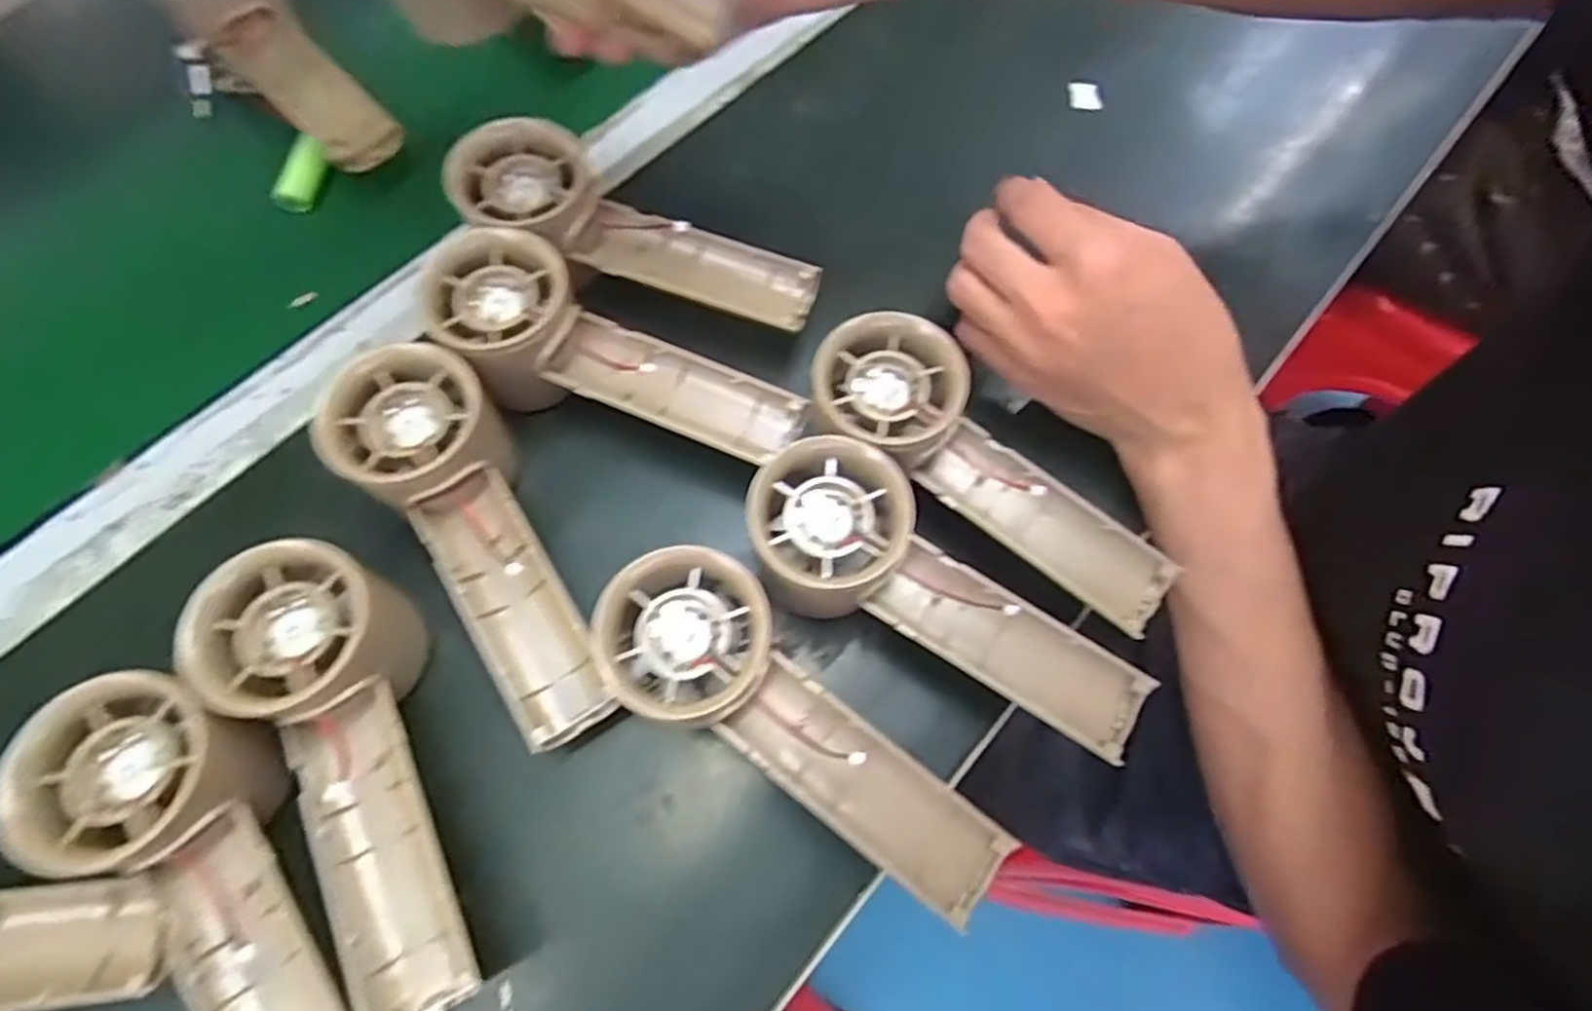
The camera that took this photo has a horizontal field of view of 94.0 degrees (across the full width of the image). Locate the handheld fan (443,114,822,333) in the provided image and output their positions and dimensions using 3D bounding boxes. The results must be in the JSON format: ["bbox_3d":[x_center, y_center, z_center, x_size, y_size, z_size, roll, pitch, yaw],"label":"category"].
[{"bbox_3d":[-0.070,-0.117,0.328,0.160,0.030,0.053,22,70,-8],"label":"handheld fan"}]

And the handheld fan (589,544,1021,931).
[{"bbox_3d":[0.000,0.077,0.247,0.154,0.026,0.053,40,73,11],"label":"handheld fan"}]

